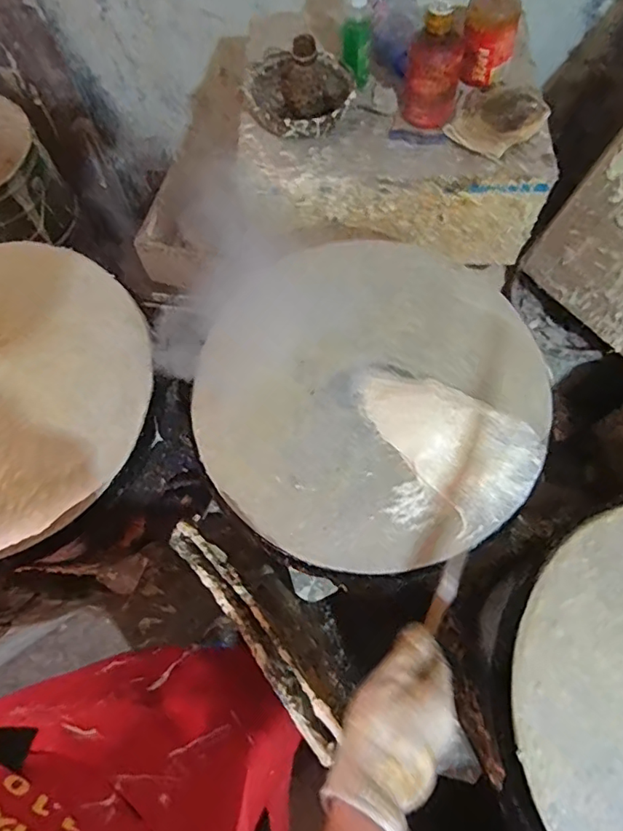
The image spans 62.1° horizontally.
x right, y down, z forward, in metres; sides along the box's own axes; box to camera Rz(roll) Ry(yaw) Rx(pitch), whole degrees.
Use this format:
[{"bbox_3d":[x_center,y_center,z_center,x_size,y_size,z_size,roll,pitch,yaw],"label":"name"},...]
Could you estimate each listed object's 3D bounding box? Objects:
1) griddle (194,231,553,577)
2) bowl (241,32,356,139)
[{"bbox_3d":[0.062,-0.031,0.556,0.362,0.036,0.365,-1,72,2],"label":"griddle"},{"bbox_3d":[-0.016,-0.437,0.693,0.135,0.091,0.144,-1,71,2],"label":"bowl"}]

